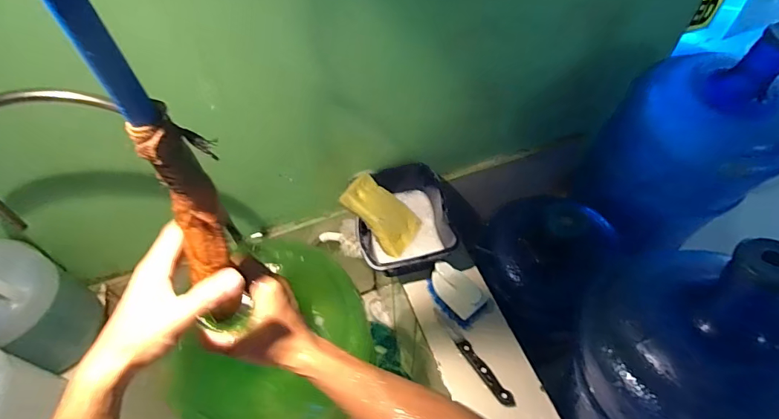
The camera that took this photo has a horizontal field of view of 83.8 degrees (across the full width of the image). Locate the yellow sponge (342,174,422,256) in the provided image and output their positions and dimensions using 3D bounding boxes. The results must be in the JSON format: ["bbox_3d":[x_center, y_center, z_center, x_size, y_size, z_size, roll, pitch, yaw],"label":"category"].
[{"bbox_3d":[-0.010,0.005,0.763,0.143,0.025,0.093,48,49,-10],"label":"yellow sponge"}]

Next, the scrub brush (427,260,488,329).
[{"bbox_3d":[0.107,0.132,0.711,0.101,0.060,0.066,34,61,24],"label":"scrub brush"}]

